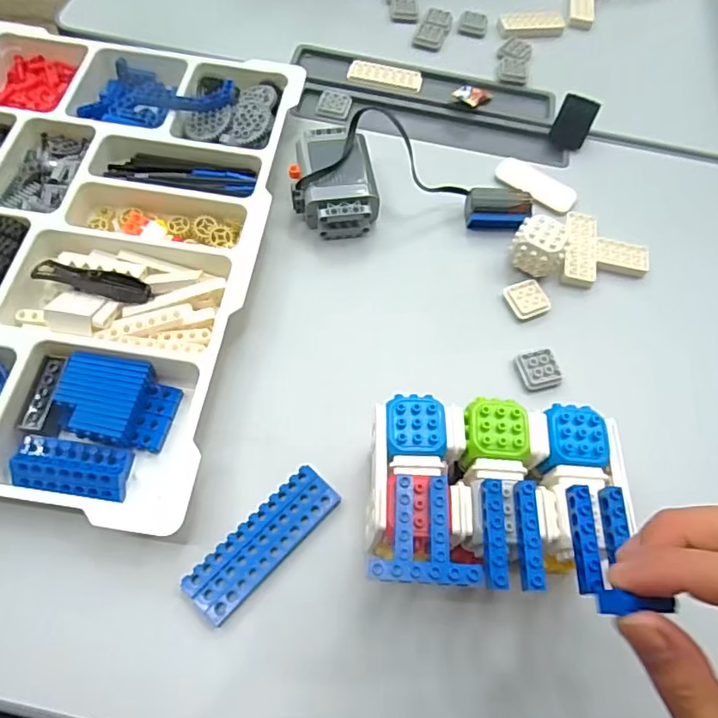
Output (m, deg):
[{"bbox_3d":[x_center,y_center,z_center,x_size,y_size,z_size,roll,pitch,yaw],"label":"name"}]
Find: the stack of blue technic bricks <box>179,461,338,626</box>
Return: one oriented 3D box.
[{"bbox_3d":[-0.055,0.104,0.317,0.031,0.007,0.095,42,69,15],"label":"stack of blue technic bricks"}]

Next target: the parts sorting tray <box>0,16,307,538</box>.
[{"bbox_3d":[-0.201,-0.090,0.385,0.264,0.040,0.376,8,64,1],"label":"parts sorting tray"}]

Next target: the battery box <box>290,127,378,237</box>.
[{"bbox_3d":[-0.021,-0.136,0.422,0.061,0.033,0.085,-5,65,-6],"label":"battery box"}]

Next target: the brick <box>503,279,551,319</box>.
[{"bbox_3d":[0.121,-0.044,0.398,0.028,0.007,0.028,-21,67,-13],"label":"brick"}]

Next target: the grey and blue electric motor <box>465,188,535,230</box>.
[{"bbox_3d":[0.107,-0.114,0.422,0.048,0.017,0.030,8,64,0],"label":"grey and blue electric motor"}]

